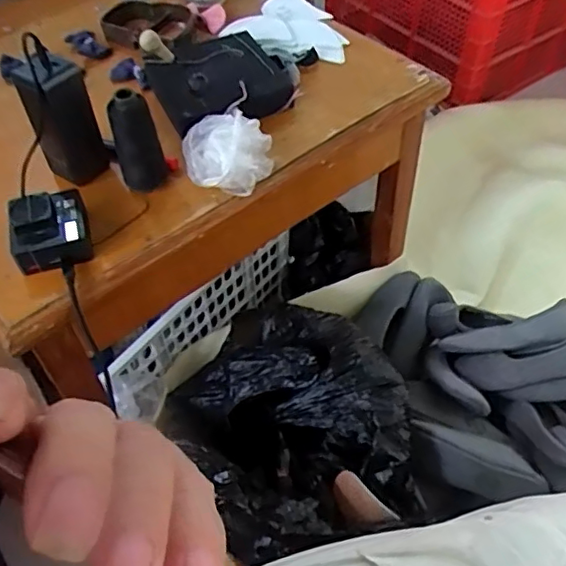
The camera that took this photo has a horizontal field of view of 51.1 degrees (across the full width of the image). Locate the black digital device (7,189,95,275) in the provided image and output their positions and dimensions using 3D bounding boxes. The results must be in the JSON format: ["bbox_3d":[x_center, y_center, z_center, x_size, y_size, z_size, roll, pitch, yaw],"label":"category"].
[{"bbox_3d":[-0.237,-0.055,0.605,0.075,0.041,0.086,-18,53,-12],"label":"black digital device"}]

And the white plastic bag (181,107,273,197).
[{"bbox_3d":[-0.062,-0.145,0.655,0.097,0.050,0.082,2,51,3],"label":"white plastic bag"}]

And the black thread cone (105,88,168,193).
[{"bbox_3d":[-0.154,-0.147,0.628,0.047,0.128,0.039,-13,52,-8],"label":"black thread cone"}]

